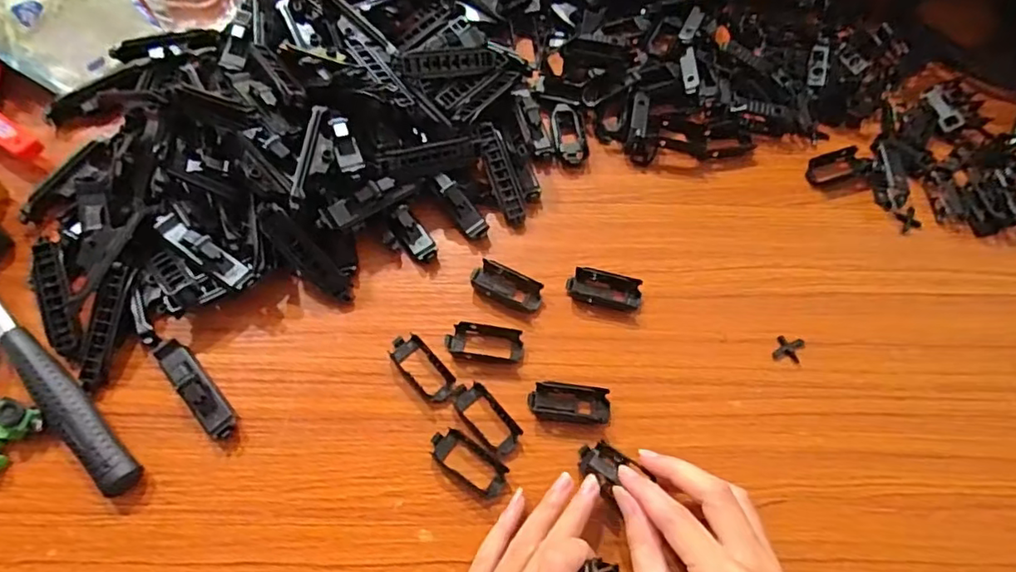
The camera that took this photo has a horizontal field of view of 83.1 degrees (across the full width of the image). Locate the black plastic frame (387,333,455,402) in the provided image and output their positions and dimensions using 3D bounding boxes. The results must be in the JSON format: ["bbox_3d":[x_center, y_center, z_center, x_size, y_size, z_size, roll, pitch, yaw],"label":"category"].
[{"bbox_3d":[-0.055,0.053,0.369,0.022,0.006,0.052,-40,72,-17],"label":"black plastic frame"}]

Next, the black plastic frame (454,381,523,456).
[{"bbox_3d":[-0.014,0.081,0.356,0.022,0.007,0.051,-39,72,-17],"label":"black plastic frame"}]

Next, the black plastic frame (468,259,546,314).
[{"bbox_3d":[-0.001,0.000,0.392,0.051,0.010,0.022,24,67,9],"label":"black plastic frame"}]

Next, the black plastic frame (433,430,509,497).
[{"bbox_3d":[-0.024,0.106,0.346,0.051,0.005,0.022,33,69,13],"label":"black plastic frame"}]

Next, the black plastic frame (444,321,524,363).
[{"bbox_3d":[-0.015,0.037,0.377,0.051,0.006,0.023,9,66,3],"label":"black plastic frame"}]

